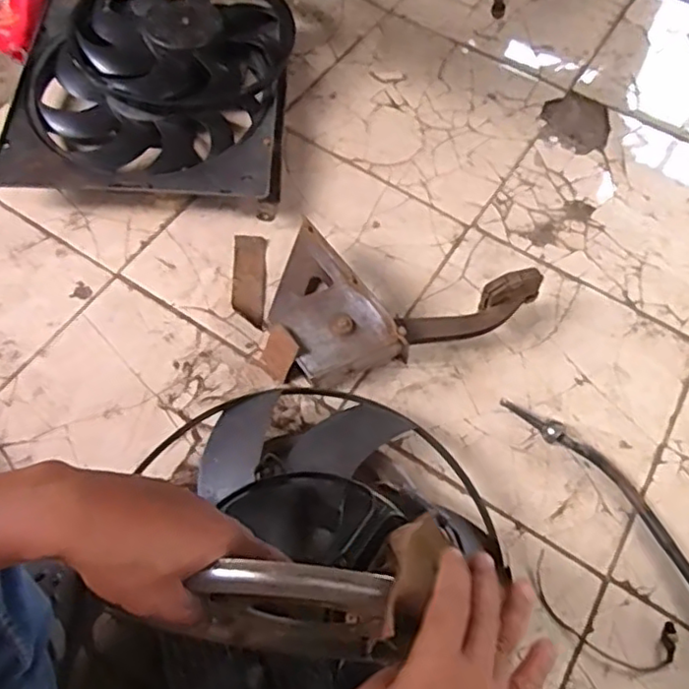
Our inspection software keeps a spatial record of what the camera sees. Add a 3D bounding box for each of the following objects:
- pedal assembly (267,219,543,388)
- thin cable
[{"bbox_3d":[0.072,-0.085,0.956,0.372,0.111,0.231,-16,64,-11],"label":"pedal assembly"},{"bbox_3d":[0.320,0.343,0.799,0.188,0.004,0.080,26,66,13],"label":"thin cable"}]

